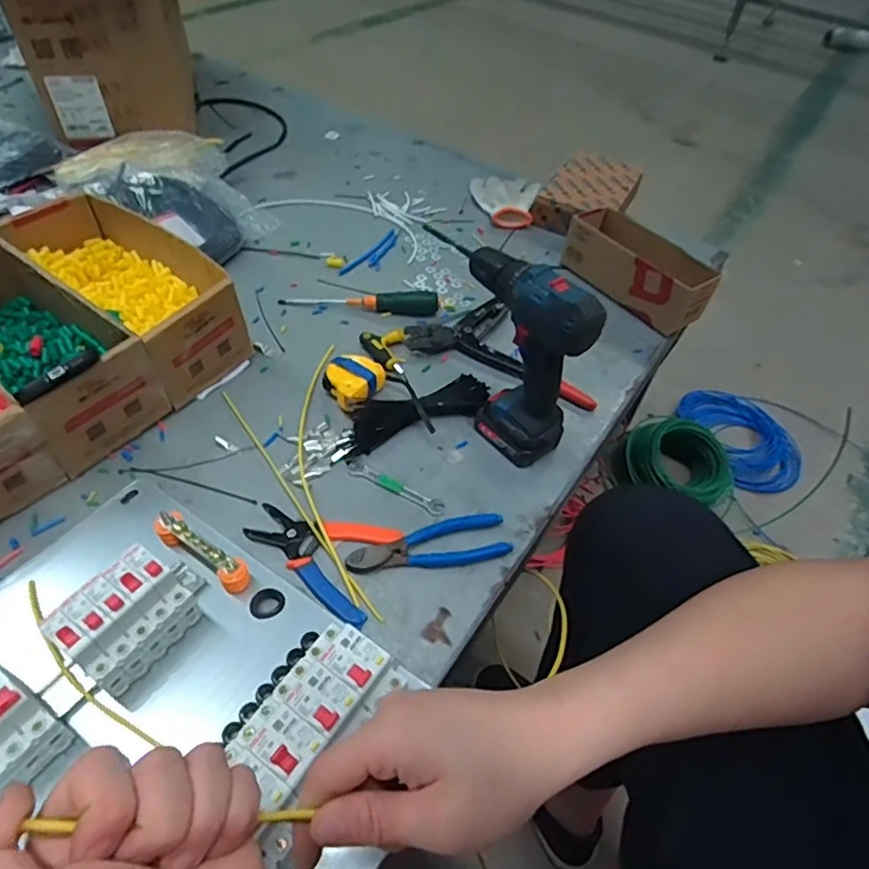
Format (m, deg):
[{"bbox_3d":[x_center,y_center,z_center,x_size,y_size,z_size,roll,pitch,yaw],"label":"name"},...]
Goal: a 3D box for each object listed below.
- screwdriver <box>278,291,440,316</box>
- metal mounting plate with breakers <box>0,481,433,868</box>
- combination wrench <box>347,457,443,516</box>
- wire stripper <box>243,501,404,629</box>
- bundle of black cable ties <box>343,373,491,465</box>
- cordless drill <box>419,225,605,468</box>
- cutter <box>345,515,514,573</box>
[{"bbox_3d":[-0.106,-0.194,0.832,0.223,0.027,0.027,5,50,-3],"label":"screwdriver"},{"bbox_3d":[-0.242,0.198,0.438,0.362,0.081,0.315,28,50,18],"label":"metal mounting plate with breakers"},{"bbox_3d":[-0.043,0.056,0.631,0.113,0.007,0.022,27,52,15],"label":"combination wrench"},{"bbox_3d":[-0.119,0.115,0.566,0.144,0.011,0.110,16,50,7],"label":"wire stripper"},{"bbox_3d":[-0.020,-0.026,0.696,0.193,0.028,0.053,-19,55,-22],"label":"bundle of black cable ties"},{"bbox_3d":[0.085,-0.088,0.633,0.066,0.214,0.174,-29,56,-28],"label":"cordless drill"},{"bbox_3d":[-0.005,0.113,0.581,0.160,0.014,0.048,-7,51,-12],"label":"cutter"}]

